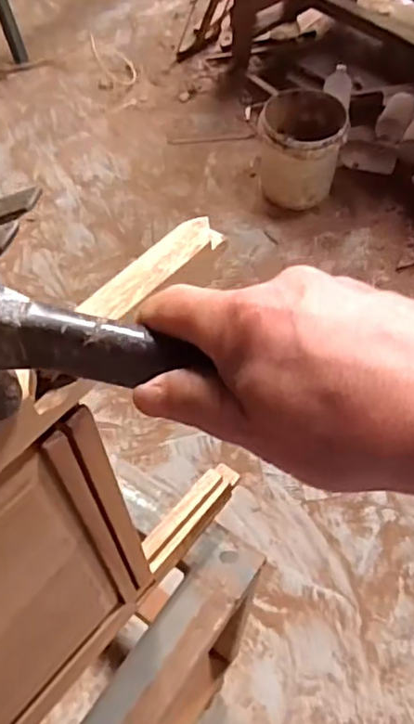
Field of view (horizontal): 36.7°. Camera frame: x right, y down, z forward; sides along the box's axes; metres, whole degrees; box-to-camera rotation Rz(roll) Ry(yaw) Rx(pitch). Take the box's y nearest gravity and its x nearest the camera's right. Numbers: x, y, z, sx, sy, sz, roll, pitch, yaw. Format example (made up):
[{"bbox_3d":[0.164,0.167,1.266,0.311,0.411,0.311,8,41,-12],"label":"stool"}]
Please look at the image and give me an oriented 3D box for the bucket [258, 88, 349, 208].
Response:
[{"bbox_3d":[0.261,-0.601,1.787,0.238,0.243,0.225,0,58,-1],"label":"bucket"}]

